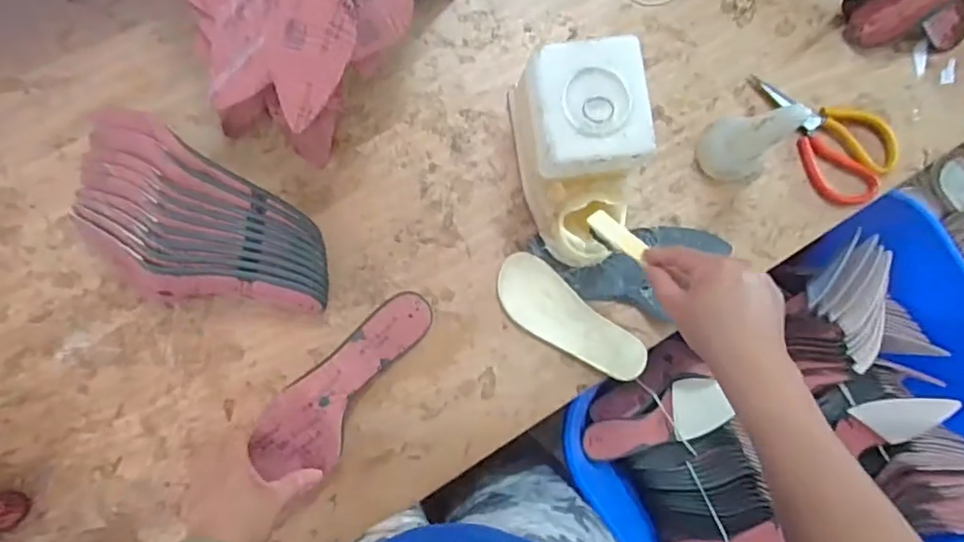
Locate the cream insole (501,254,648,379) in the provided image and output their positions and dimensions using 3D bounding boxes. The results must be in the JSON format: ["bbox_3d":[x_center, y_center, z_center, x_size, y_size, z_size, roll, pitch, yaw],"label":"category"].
[{"bbox_3d":[0.093,0.056,0.620,0.182,0.017,0.063,39,85,-3],"label":"cream insole"}]

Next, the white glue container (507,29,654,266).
[{"bbox_3d":[0.095,-0.111,0.577,0.108,0.122,0.196,-4,88,-6],"label":"white glue container"}]

